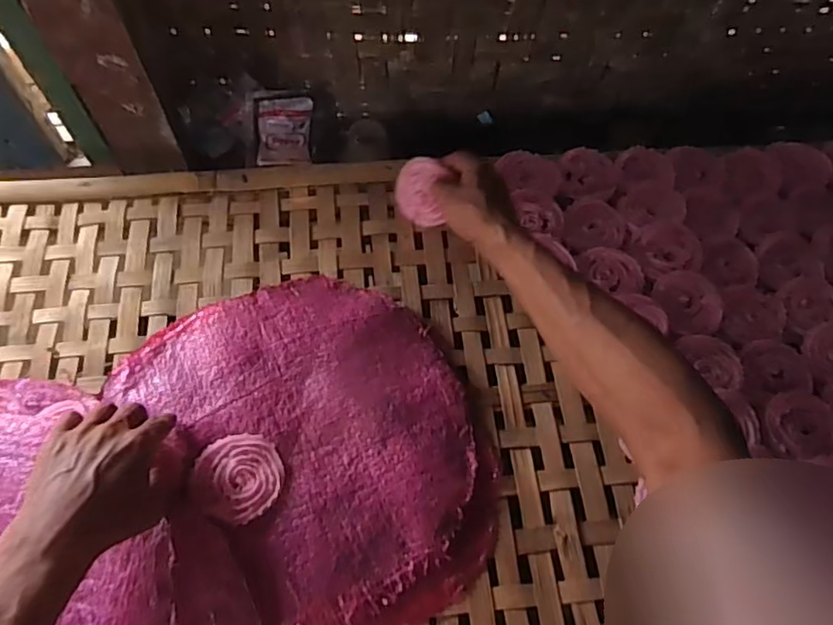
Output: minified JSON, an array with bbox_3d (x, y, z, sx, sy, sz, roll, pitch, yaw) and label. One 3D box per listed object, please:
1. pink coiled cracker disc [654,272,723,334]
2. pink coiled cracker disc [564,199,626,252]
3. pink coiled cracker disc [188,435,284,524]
[{"bbox_3d":[0.292,-0.010,0.628,0.067,0.012,0.075,-14,65,-9],"label":"pink coiled cracker disc"},{"bbox_3d":[0.202,-0.100,0.675,0.072,0.015,0.065,-8,64,-6],"label":"pink coiled cracker disc"},{"bbox_3d":[-0.157,0.144,0.513,0.074,0.006,0.074,6,57,-10],"label":"pink coiled cracker disc"}]

